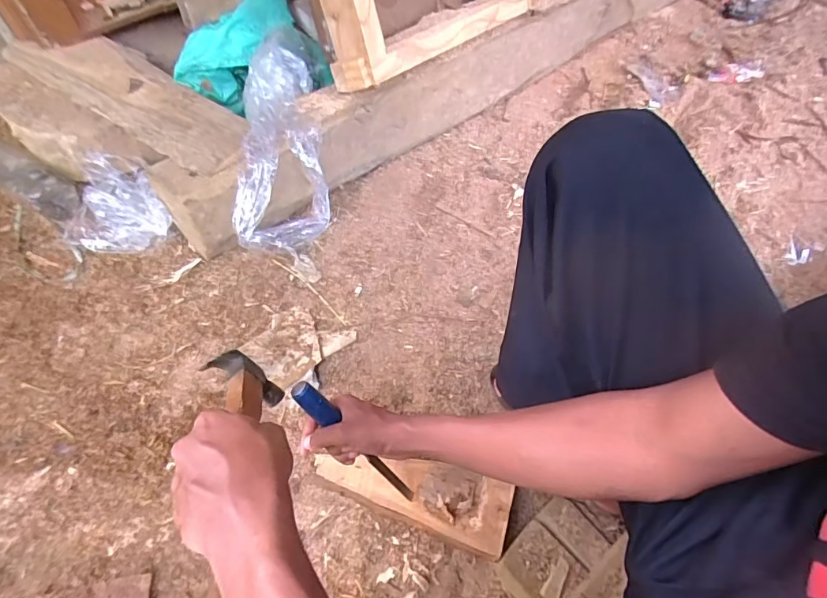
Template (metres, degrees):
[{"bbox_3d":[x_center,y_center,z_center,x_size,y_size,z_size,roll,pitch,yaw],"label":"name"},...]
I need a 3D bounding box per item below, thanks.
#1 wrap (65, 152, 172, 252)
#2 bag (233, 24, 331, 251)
[{"bbox_3d":[-0.563,-0.169,0.861,0.168,0.055,0.231,-28,61,-22],"label":"wrap"},{"bbox_3d":[-0.254,-0.341,0.933,0.152,0.183,0.539,-3,55,-6],"label":"bag"}]

